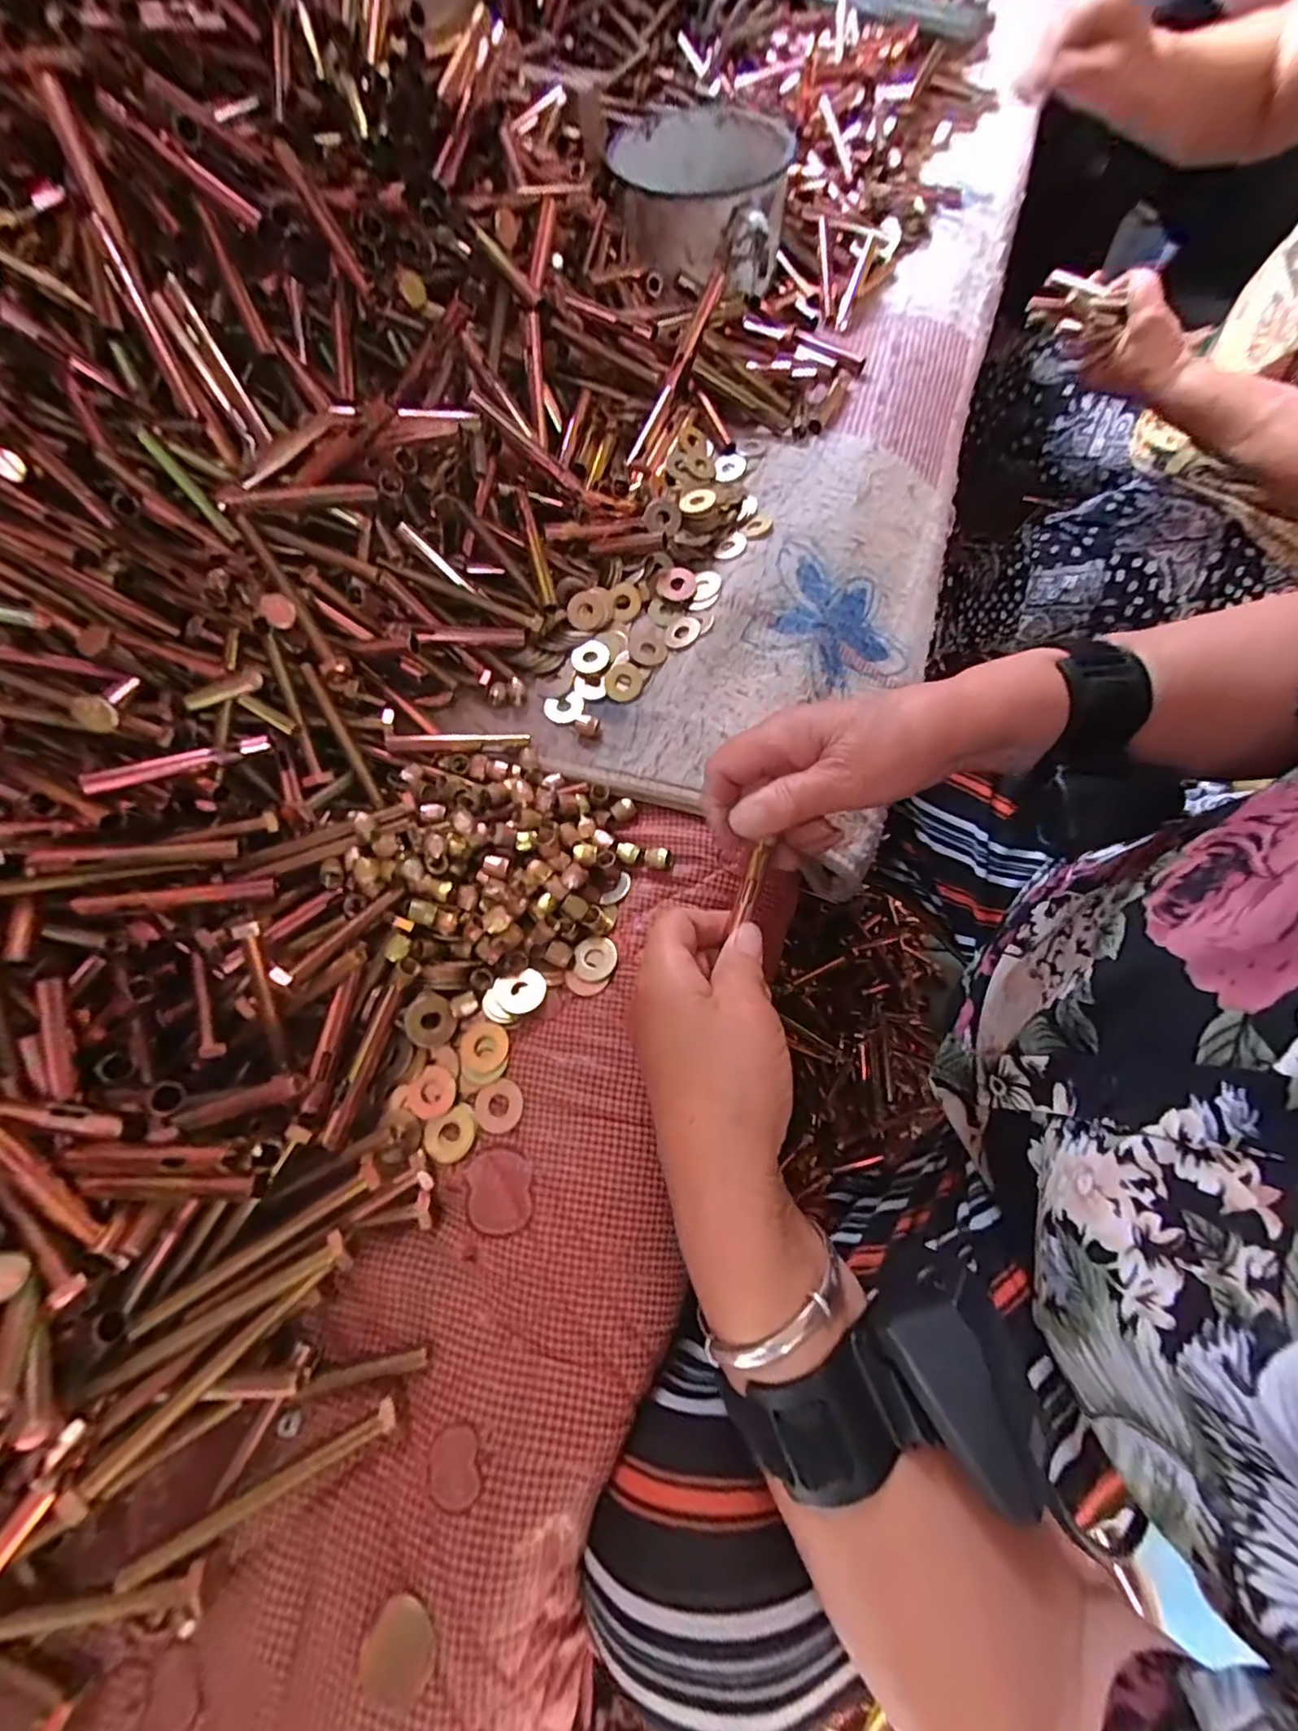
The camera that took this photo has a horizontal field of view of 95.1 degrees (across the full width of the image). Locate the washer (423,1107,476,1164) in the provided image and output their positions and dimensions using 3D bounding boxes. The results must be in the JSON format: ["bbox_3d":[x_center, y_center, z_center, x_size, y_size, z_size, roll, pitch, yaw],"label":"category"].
[{"bbox_3d":[-0.096,0.130,0.285,0.024,0.004,0.021,-28,68,-9],"label":"washer"}]

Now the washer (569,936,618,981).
[{"bbox_3d":[-0.028,0.049,0.316,0.023,0.005,0.025,-1,67,2],"label":"washer"}]

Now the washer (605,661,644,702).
[{"bbox_3d":[-0.015,-0.117,0.379,0.024,0.006,0.027,-4,67,1],"label":"washer"}]

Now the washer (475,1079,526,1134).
[{"bbox_3d":[-0.073,0.116,0.288,0.025,0.004,0.024,-1,67,2],"label":"washer"}]

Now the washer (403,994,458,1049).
[{"bbox_3d":[-0.111,0.079,0.302,0.024,0.004,0.025,4,71,-11],"label":"washer"}]

